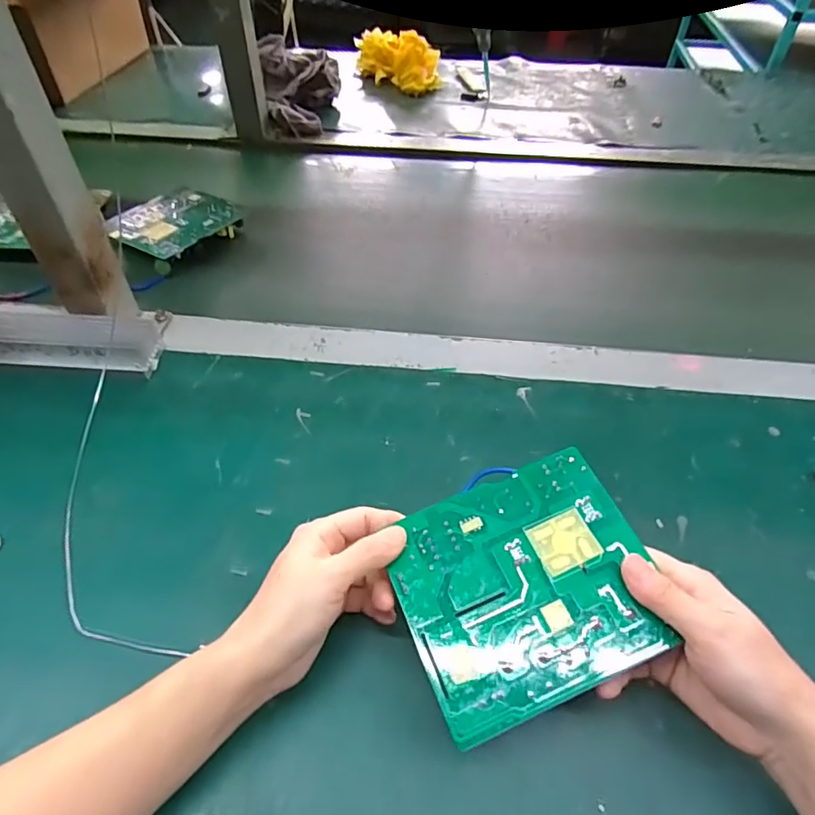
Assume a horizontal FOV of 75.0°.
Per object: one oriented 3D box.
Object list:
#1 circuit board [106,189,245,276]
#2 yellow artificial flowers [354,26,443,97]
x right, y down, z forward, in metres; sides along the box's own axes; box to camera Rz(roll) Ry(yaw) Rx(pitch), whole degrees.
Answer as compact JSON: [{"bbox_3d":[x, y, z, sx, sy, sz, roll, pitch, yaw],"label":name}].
[{"bbox_3d":[-0.266,-0.206,0.604,0.104,0.026,0.125,26,53,21],"label":"circuit board"},{"bbox_3d":[-0.010,-0.619,0.946,0.093,0.077,0.163,-33,56,-27],"label":"yellow artificial flowers"}]

